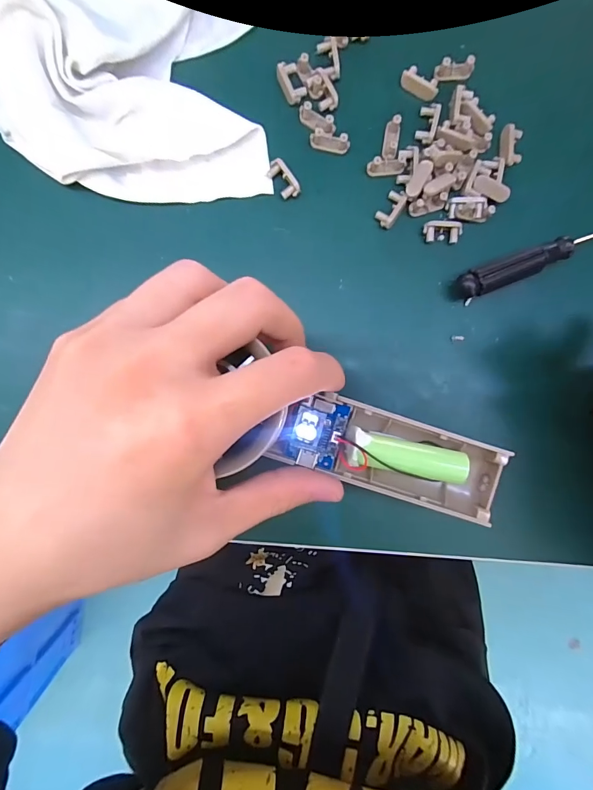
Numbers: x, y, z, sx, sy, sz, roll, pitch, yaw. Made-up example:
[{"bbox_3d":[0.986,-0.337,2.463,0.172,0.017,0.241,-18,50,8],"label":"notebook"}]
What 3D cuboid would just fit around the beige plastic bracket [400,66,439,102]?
[{"bbox_3d":[0.062,-0.156,0.192,0.020,0.004,0.011,23,89,-4],"label":"beige plastic bracket"}]

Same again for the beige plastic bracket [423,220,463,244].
[{"bbox_3d":[0.075,-0.083,0.196,0.020,0.006,0.010,-1,90,-4],"label":"beige plastic bracket"}]

